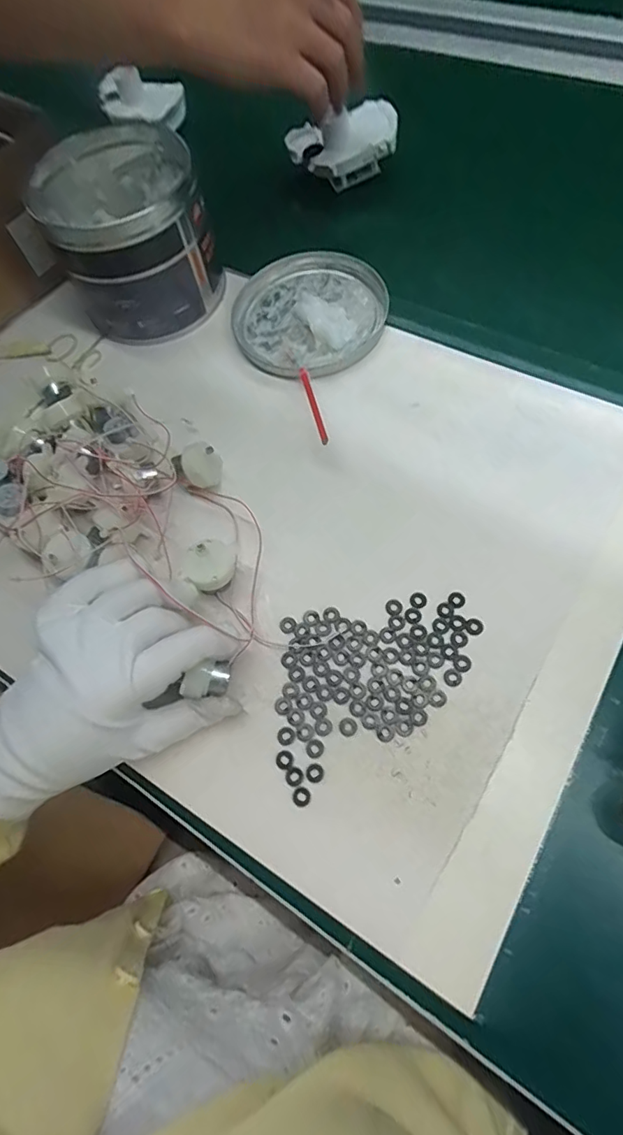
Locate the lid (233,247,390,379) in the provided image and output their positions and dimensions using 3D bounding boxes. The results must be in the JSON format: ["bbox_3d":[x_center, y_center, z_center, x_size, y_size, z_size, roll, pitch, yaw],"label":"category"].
[{"bbox_3d":[0.000,-0.222,0.444,0.131,0.019,0.130,-3,66,6],"label":"lid"}]

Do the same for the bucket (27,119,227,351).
[{"bbox_3d":[-0.150,-0.281,0.437,0.126,0.105,0.136,-2,67,6],"label":"bucket"}]

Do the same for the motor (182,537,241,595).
[{"bbox_3d":[-0.066,0.000,0.340,0.032,0.027,0.034,0,66,1],"label":"motor"}]

